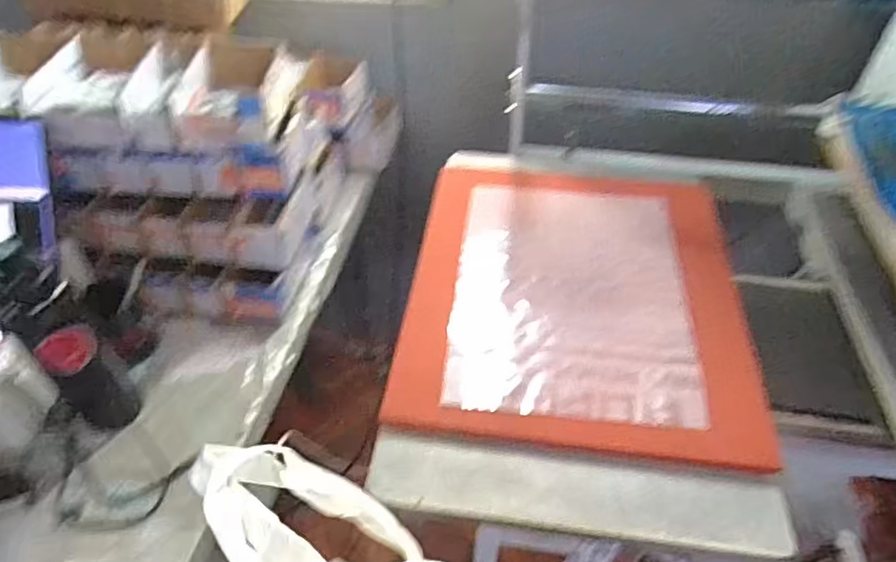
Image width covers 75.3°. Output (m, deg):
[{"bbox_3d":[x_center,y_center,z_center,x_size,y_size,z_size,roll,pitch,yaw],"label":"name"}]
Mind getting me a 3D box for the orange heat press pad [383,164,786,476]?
[{"bbox_3d":[0.160,-0.002,0.743,0.392,0.029,0.463,4,47,7],"label":"orange heat press pad"}]

